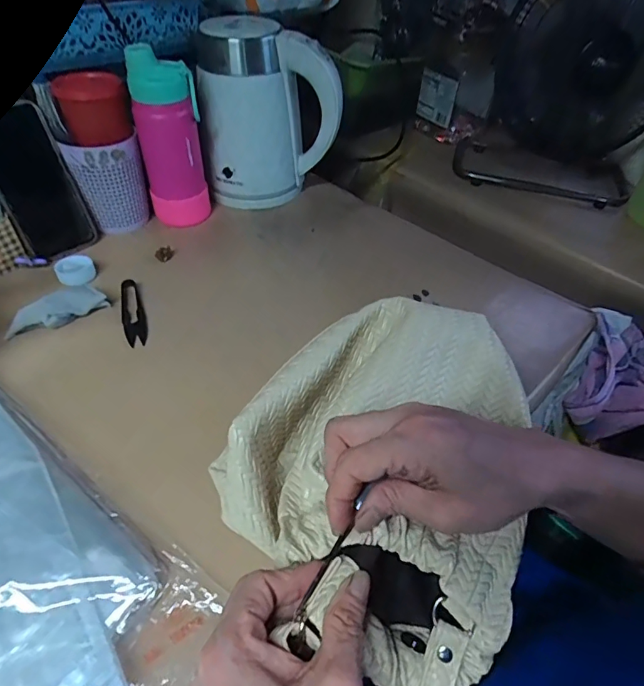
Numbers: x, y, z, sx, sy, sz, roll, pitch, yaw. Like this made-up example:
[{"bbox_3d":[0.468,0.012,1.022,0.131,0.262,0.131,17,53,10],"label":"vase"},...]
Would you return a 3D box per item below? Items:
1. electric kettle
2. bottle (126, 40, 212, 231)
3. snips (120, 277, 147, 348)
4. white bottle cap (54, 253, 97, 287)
[{"bbox_3d":[-0.080,-0.316,0.643,0.175,0.210,0.114,-12,49,-15],"label":"electric kettle"},{"bbox_3d":[-0.191,-0.256,0.583,0.076,0.199,0.062,-12,49,-15],"label":"bottle"},{"bbox_3d":[-0.210,-0.036,0.507,0.023,0.005,0.105,-16,50,-18],"label":"snips"},{"bbox_3d":[-0.292,-0.087,0.546,0.042,0.017,0.043,2,47,-2],"label":"white bottle cap"}]

